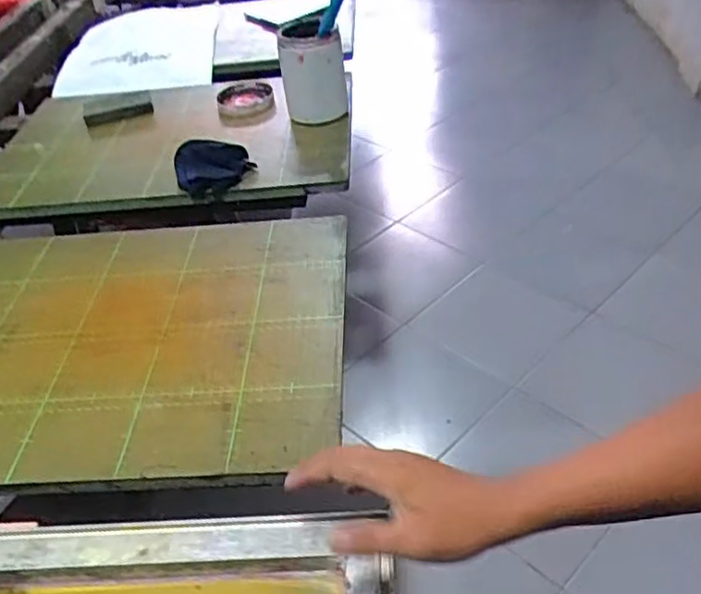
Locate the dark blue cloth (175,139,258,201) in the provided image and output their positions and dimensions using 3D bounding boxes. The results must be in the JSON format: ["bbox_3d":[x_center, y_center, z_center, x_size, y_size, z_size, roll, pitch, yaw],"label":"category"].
[{"bbox_3d":[-0.215,-0.210,1.018,0.112,0.019,0.138,-23,42,-16],"label":"dark blue cloth"}]

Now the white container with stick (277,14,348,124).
[{"bbox_3d":[-0.061,-0.360,1.088,0.099,0.150,0.116,-11,40,-3],"label":"white container with stick"}]

